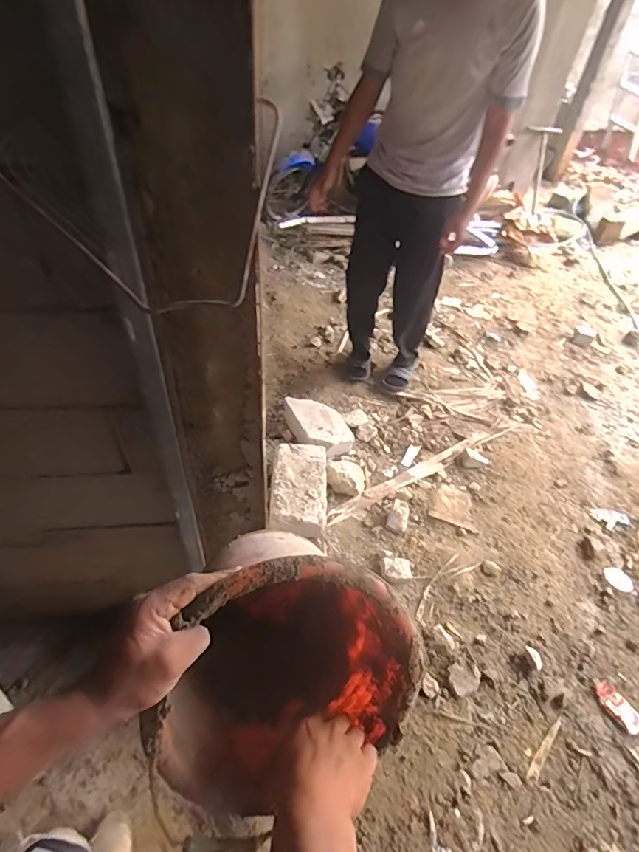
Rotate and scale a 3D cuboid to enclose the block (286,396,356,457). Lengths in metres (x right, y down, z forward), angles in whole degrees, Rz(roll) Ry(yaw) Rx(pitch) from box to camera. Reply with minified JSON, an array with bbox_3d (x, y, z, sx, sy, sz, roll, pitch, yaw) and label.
[{"bbox_3d":[-0.013,0.009,1.986,0.287,0.108,0.201,34,52,25],"label":"block"}]

